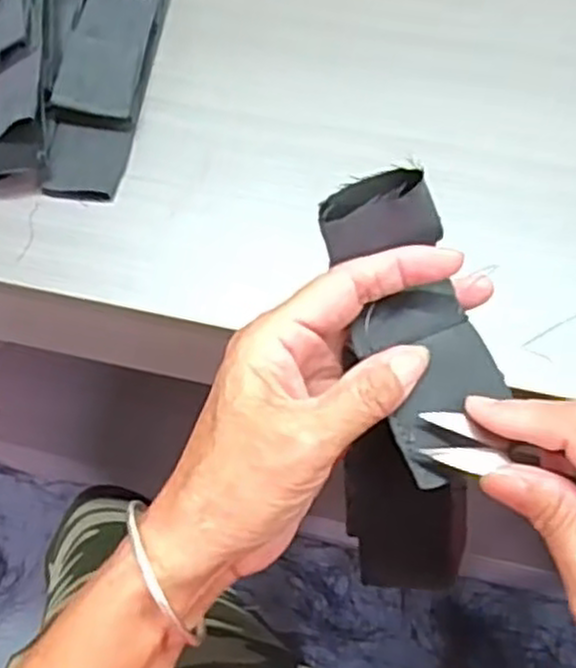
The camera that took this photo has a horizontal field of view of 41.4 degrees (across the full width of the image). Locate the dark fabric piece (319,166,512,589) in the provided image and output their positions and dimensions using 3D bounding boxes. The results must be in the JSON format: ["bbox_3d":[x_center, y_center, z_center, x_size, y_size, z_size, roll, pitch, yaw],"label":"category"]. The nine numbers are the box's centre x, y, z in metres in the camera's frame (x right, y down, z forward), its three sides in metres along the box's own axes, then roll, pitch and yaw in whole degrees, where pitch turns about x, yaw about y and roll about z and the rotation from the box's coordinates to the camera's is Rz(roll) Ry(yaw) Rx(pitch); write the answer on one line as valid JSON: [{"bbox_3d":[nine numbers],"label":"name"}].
[{"bbox_3d":[0.049,0.030,0.293,0.057,0.179,0.048,-6,23,0],"label":"dark fabric piece"}]

